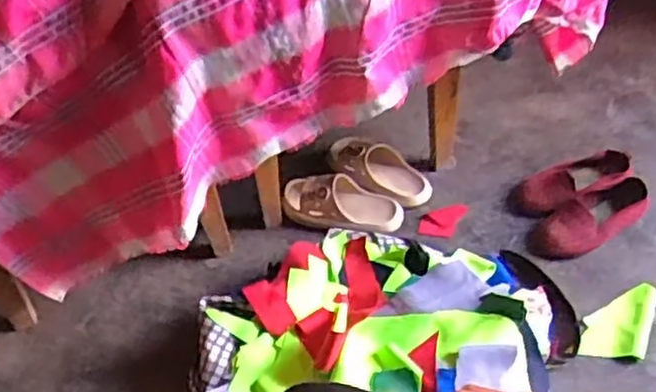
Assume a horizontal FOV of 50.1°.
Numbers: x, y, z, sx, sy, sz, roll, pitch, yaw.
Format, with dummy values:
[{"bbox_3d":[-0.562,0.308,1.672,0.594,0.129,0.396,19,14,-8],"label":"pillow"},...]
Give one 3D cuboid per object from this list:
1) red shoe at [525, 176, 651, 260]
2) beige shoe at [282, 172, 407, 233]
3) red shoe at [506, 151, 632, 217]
[{"bbox_3d":[0.447,0.040,1.201,0.233,0.045,0.088,-22,48,-15],"label":"red shoe"},{"bbox_3d":[0.024,0.011,1.273,0.223,0.056,0.102,5,46,9],"label":"beige shoe"},{"bbox_3d":[0.437,-0.022,1.272,0.236,0.052,0.097,-19,47,-13],"label":"red shoe"}]

